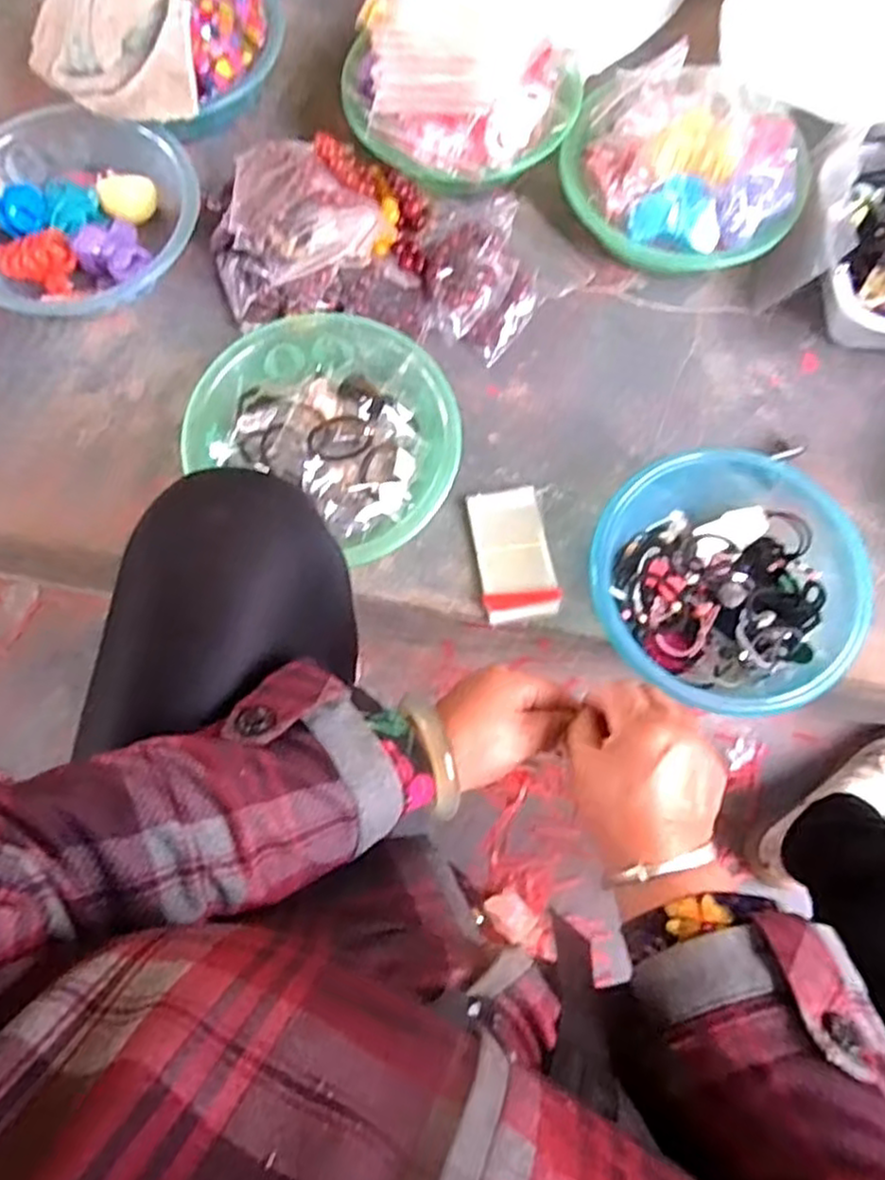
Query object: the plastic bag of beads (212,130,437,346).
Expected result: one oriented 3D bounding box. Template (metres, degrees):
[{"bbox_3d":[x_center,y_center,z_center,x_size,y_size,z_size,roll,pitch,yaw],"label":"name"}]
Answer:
[{"bbox_3d":[-0.120,-0.345,0.693,0.213,0.092,0.186,-5,76,-2],"label":"plastic bag of beads"}]

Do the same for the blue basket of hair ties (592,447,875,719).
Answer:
[{"bbox_3d":[0.242,-0.012,0.631,0.219,0.084,0.206,0,76,-1],"label":"blue basket of hair ties"}]

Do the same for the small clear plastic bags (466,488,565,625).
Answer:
[{"bbox_3d":[0.065,-0.033,0.672,0.068,0.019,0.120,-11,76,-4],"label":"small clear plastic bags"}]

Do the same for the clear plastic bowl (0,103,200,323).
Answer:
[{"bbox_3d":[-0.369,-0.370,0.717,0.252,0.086,0.216,-1,76,-1],"label":"clear plastic bowl"}]

